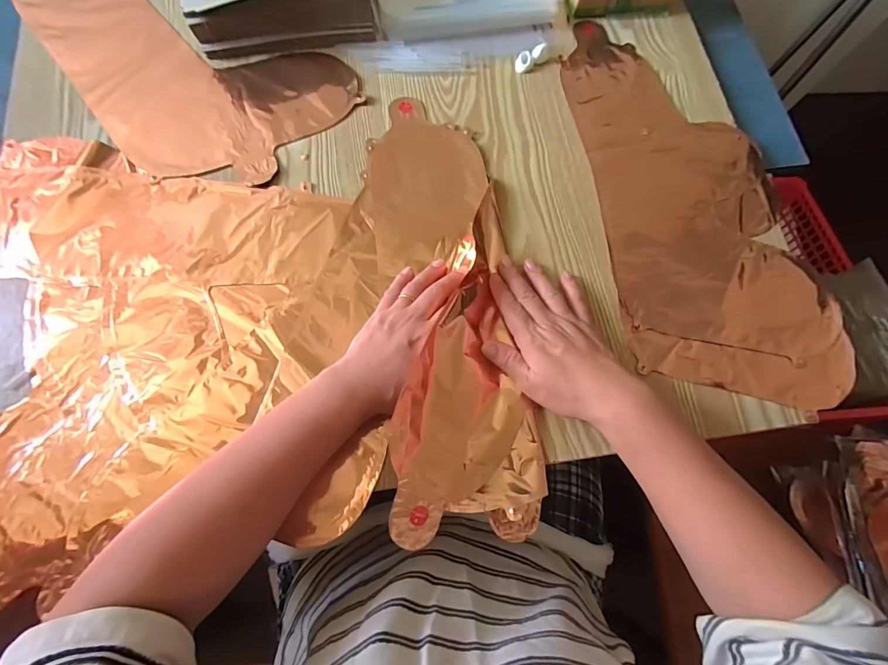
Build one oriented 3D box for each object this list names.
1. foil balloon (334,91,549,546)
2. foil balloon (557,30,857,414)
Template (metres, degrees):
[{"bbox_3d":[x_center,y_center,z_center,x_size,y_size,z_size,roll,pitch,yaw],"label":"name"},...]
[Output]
[{"bbox_3d":[-0.011,-0.043,0.386,0.150,0.051,0.431,-8,71,-4],"label":"foil balloon"},{"bbox_3d":[0.266,-0.149,0.439,0.208,0.006,0.452,-6,74,-4],"label":"foil balloon"}]

